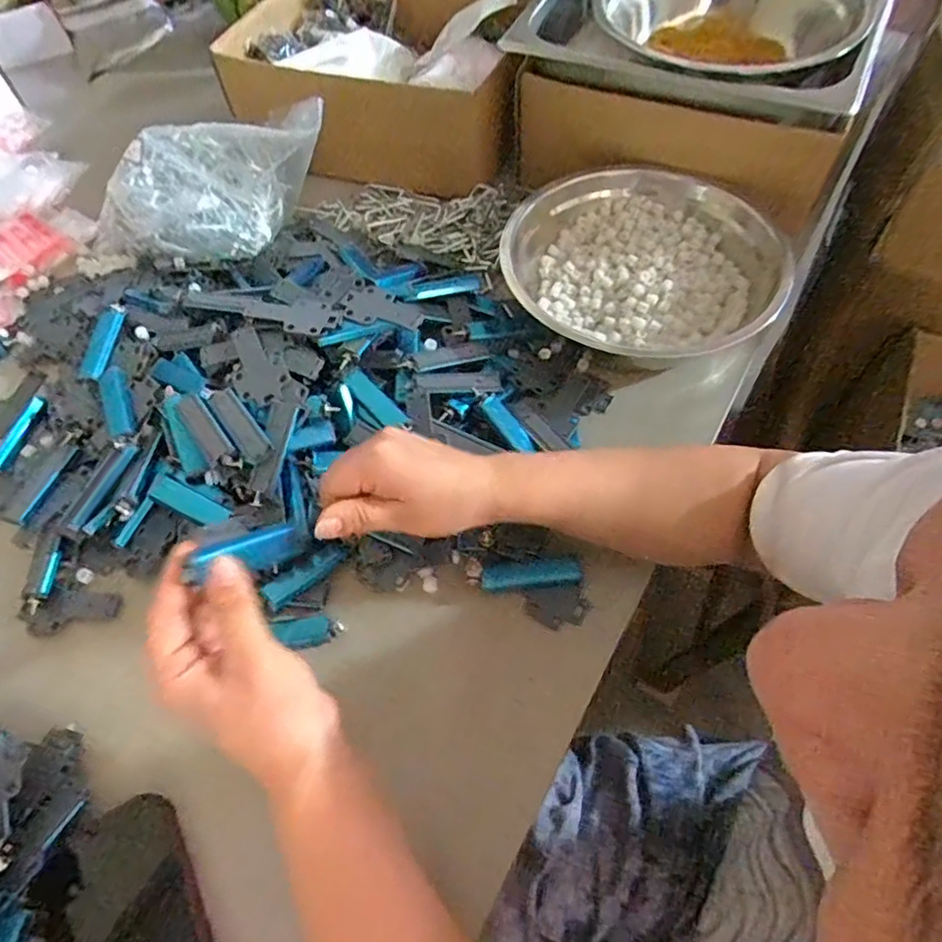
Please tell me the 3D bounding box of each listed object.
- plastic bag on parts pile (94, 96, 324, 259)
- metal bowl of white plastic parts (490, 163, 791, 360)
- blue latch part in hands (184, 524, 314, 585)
[{"bbox_3d":[-0.280,-0.306,0.630,0.239,0.095,0.156,-38,68,-19],"label":"plastic bag on parts pile"},{"bbox_3d":[0.163,-0.193,0.564,0.268,0.061,0.226,-8,62,-5],"label":"metal bowl of white plastic parts"},{"bbox_3d":[-0.125,0.046,0.340,0.014,0.024,0.076,48,28,22],"label":"blue latch part in hands"}]

